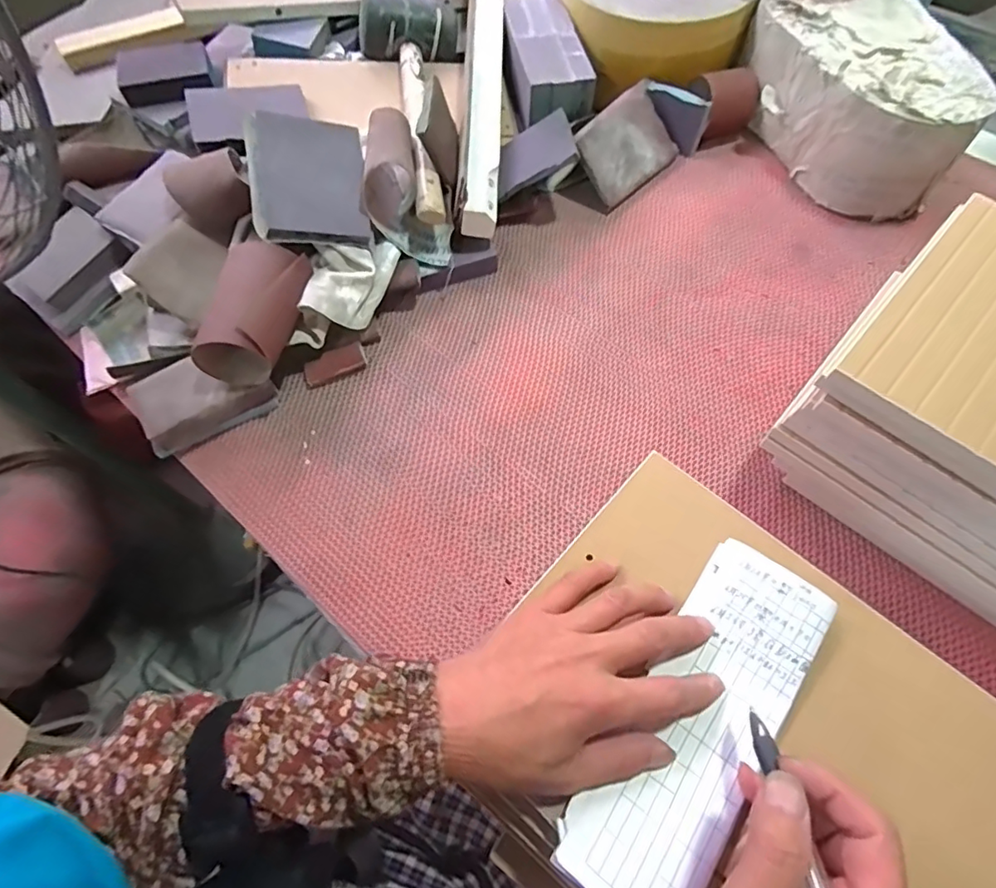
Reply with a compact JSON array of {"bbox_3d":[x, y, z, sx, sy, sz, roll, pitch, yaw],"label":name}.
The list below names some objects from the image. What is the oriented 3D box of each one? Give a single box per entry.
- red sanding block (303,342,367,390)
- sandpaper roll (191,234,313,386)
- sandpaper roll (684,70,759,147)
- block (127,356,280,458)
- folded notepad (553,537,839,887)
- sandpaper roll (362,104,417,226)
[{"bbox_3d":[-0.168,-0.080,0.560,0.065,0.012,0.029,-27,68,-11],"label":"red sanding block"},{"bbox_3d":[-0.226,-0.124,0.498,0.075,0.051,0.132,4,65,3],"label":"sandpaper roll"},{"bbox_3d":[0.279,-0.430,0.674,0.070,0.064,0.064,-17,66,-7],"label":"sandpaper roll"},{"bbox_3d":[-0.287,-0.046,0.528,0.117,0.052,0.070,-32,69,-13],"label":"block"},{"bbox_3d":[0.116,0.156,0.305,0.072,0.017,0.206,33,69,15],"label":"folded notepad"},{"bbox_3d":[-0.109,-0.283,0.564,0.045,0.074,0.101,4,65,3],"label":"sandpaper roll"}]

